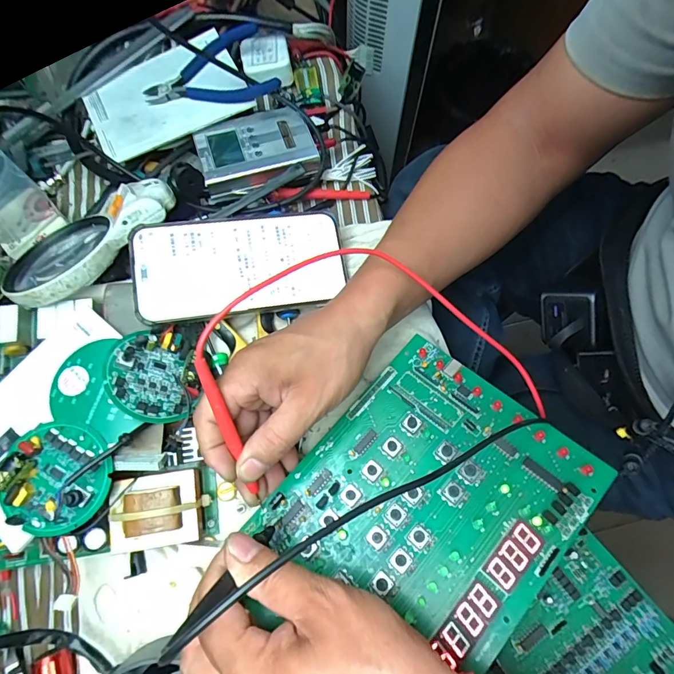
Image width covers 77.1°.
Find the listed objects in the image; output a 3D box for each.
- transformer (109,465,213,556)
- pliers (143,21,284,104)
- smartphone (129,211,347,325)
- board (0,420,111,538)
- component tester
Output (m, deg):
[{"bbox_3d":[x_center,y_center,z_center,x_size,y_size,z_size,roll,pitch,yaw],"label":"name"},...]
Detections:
[{"bbox_3d":[-0.124,0.122,0.301,0.056,0.043,0.048,-10,73,-3],"label":"transformer"},{"bbox_3d":[-0.117,-0.236,0.388,0.115,0.019,0.071,-25,99,1],"label":"pliers"},{"bbox_3d":[-0.073,-0.056,0.334,0.160,0.016,0.076,-9,85,-13],"label":"smartphone"},{"bbox_3d":[-0.182,0.089,0.271,0.062,0.019,0.068,-8,73,-2],"label":"board"},{"bbox_3d":[-0.074,-0.174,0.394,0.103,0.032,0.065,-17,74,-5],"label":"component tester"}]

